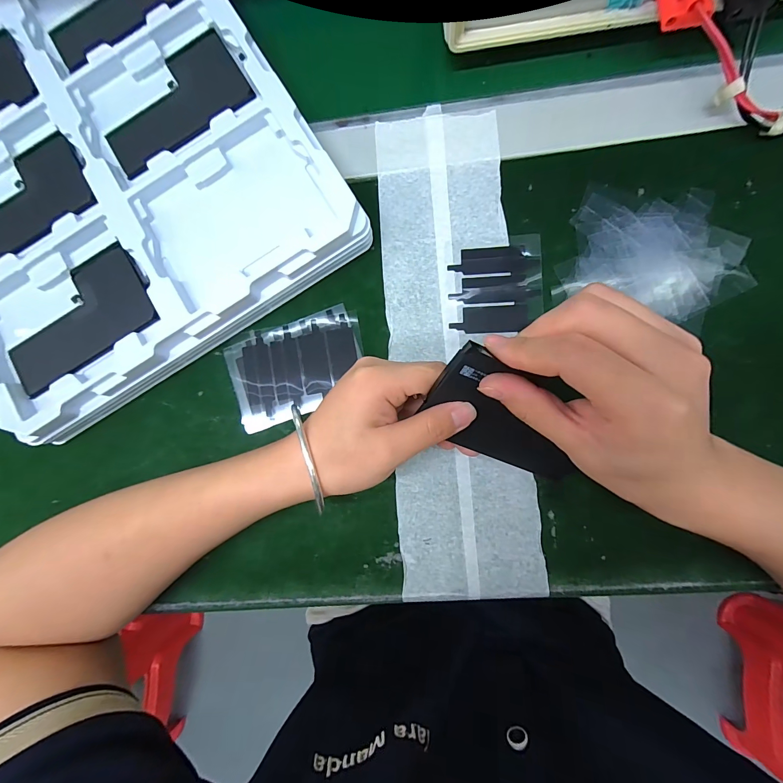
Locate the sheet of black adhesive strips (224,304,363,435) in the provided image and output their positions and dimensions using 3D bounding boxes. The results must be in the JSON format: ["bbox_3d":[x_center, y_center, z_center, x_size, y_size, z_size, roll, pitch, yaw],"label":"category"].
[{"bbox_3d":[-0.067,-0.017,0.251,0.097,0.004,0.069,-17,84,3],"label":"sheet of black adhesive strips"}]

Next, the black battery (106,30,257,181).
[{"bbox_3d":[-0.156,-0.205,0.253,0.108,0.007,0.064,-34,84,2],"label":"black battery"}]

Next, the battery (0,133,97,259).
[{"bbox_3d":[-0.269,-0.132,0.258,0.114,0.011,0.070,-42,78,3],"label":"battery"}]

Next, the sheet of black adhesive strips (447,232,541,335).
[{"bbox_3d":[0.072,-0.074,0.246,0.064,0.004,0.068,-2,85,5],"label":"sheet of black adhesive strips"}]

